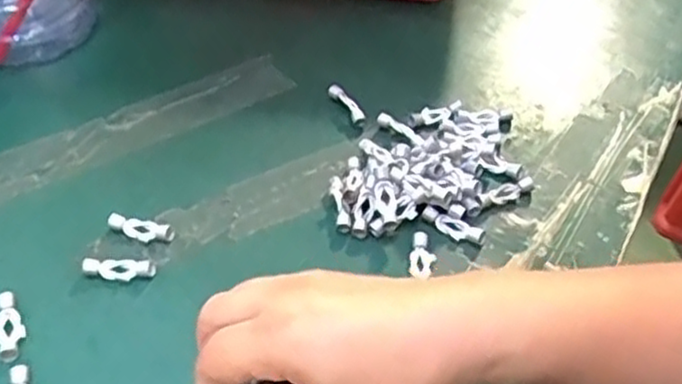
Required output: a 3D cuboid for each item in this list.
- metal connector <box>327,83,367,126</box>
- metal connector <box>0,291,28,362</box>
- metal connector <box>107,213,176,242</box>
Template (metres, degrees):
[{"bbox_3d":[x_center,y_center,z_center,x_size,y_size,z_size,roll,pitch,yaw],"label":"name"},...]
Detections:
[{"bbox_3d":[0.005,-0.059,0.475,0.010,0.010,0.040,-24,52,-22],"label":"metal connector"},{"bbox_3d":[-0.167,0.067,0.356,0.014,0.006,0.038,-20,50,-19],"label":"metal connector"},{"bbox_3d":[-0.112,0.020,0.401,0.039,0.005,0.013,9,47,7],"label":"metal connector"}]

